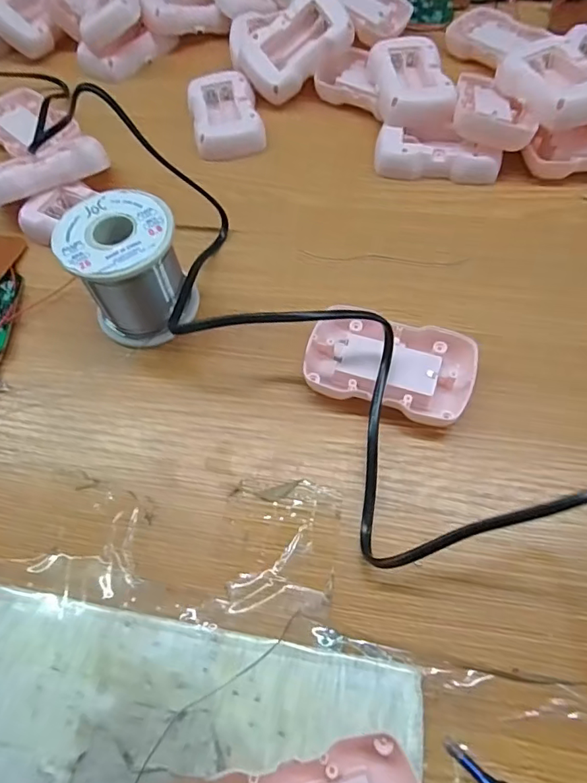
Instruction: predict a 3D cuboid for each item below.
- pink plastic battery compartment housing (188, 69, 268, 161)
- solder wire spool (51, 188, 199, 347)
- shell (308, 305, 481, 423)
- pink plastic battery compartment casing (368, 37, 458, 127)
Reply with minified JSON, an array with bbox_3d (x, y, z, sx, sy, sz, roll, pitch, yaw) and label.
[{"bbox_3d":[-0.053,-0.217,0.389,0.051,0.020,0.082,-12,62,-3],"label":"pink plastic battery compartment housing"},{"bbox_3d":[-0.092,-0.068,0.284,0.061,0.064,0.062,-16,62,-5],"label":"solder wire spool"},{"bbox_3d":[0.052,-0.014,0.270,0.088,0.021,0.053,16,64,11],"label":"shell"},{"bbox_3d":[0.086,-0.229,0.366,0.049,0.019,0.085,-7,62,0],"label":"pink plastic battery compartment casing"}]

